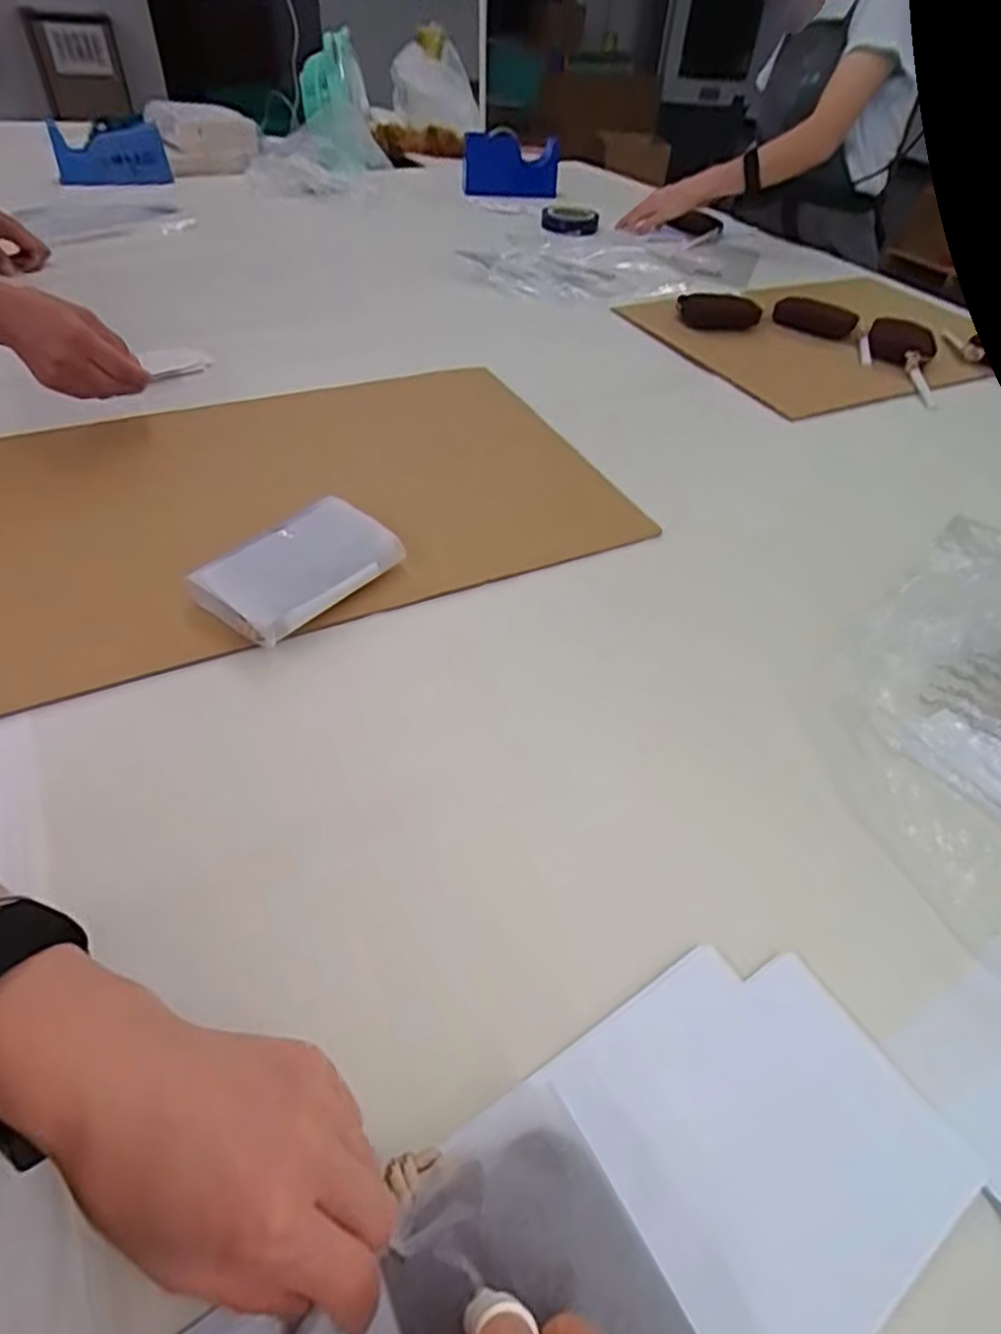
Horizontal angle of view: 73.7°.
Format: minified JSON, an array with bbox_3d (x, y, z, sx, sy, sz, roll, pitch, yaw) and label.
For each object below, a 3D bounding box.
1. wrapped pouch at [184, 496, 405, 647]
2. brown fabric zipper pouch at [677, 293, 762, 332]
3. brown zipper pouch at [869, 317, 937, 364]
[{"bbox_3d":[-0.154,-0.077,0.520,0.080,0.045,0.151,34,53,25],"label":"wrapped pouch"},{"bbox_3d":[0.315,-0.506,0.961,0.117,0.030,0.043,10,47,4],"label":"brown fabric zipper pouch"},{"bbox_3d":[0.556,-0.451,0.927,0.084,0.019,0.117,21,48,14],"label":"brown zipper pouch"}]

